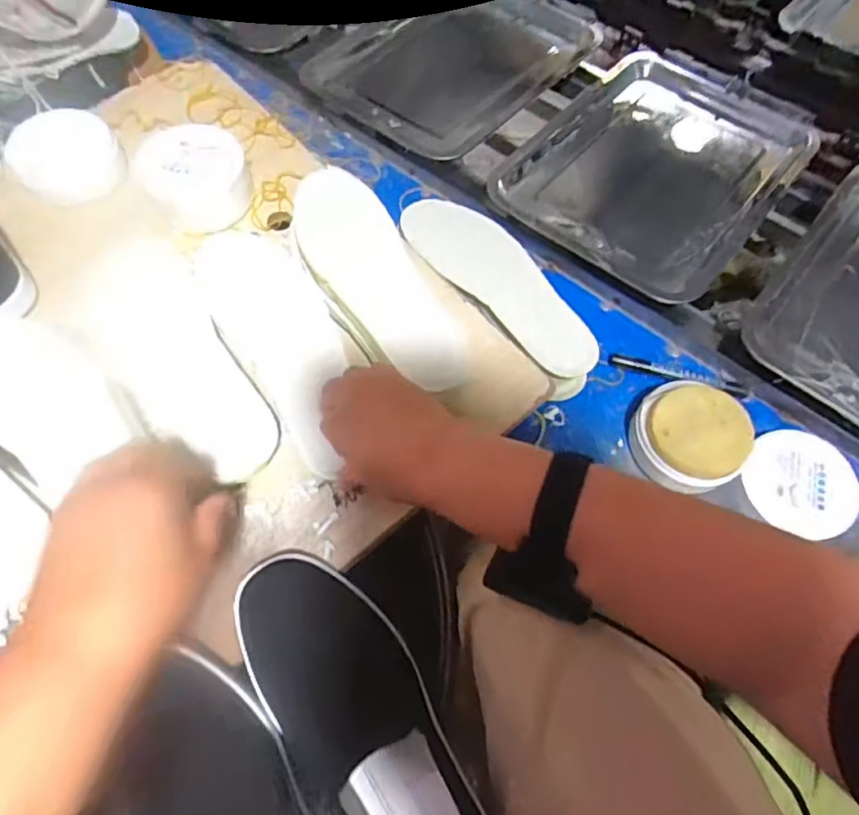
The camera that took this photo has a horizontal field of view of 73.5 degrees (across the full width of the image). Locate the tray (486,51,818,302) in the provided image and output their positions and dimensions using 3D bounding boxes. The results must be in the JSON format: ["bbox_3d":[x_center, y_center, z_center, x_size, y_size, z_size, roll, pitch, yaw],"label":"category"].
[{"bbox_3d":[0.270,-0.289,0.686,0.261,0.036,0.348,38,67,16],"label":"tray"}]

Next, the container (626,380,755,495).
[{"bbox_3d":[0.248,0.025,0.550,0.098,0.051,0.102,1,62,-2],"label":"container"}]

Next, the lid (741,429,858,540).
[{"bbox_3d":[0.351,0.069,0.539,0.106,0.017,0.087,24,77,11],"label":"lid"}]

